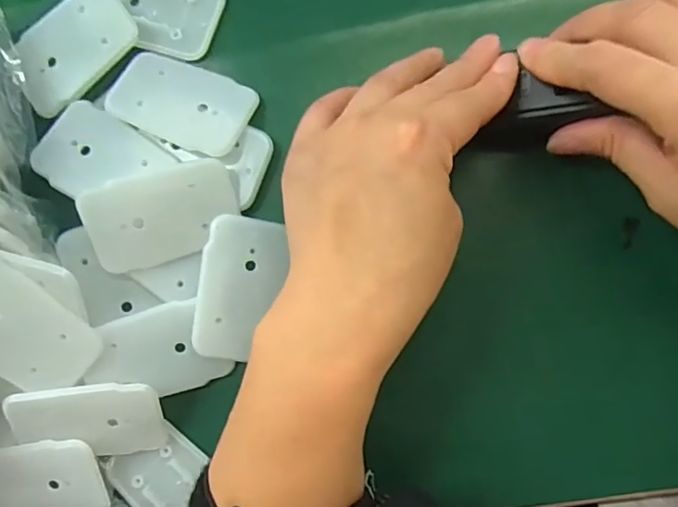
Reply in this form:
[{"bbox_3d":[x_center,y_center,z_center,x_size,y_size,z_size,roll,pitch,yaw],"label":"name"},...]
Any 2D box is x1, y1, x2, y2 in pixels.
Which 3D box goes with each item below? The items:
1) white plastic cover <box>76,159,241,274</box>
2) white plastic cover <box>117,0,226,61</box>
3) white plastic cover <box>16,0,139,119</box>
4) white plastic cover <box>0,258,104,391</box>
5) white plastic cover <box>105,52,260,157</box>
[{"bbox_3d":[-0.083,-0.018,0.257,0.068,0.008,0.042,-17,112,-12],"label":"white plastic cover"},{"bbox_3d":[-0.092,-0.125,0.272,0.061,0.009,0.042,20,88,6],"label":"white plastic cover"},{"bbox_3d":[-0.133,-0.102,0.268,0.065,0.011,0.036,-43,84,1],"label":"white plastic cover"},{"bbox_3d":[-0.144,0.035,0.240,0.043,0.004,0.066,-45,106,1],"label":"white plastic cover"},{"bbox_3d":[-0.078,-0.075,0.264,0.066,0.011,0.040,24,88,6],"label":"white plastic cover"}]

